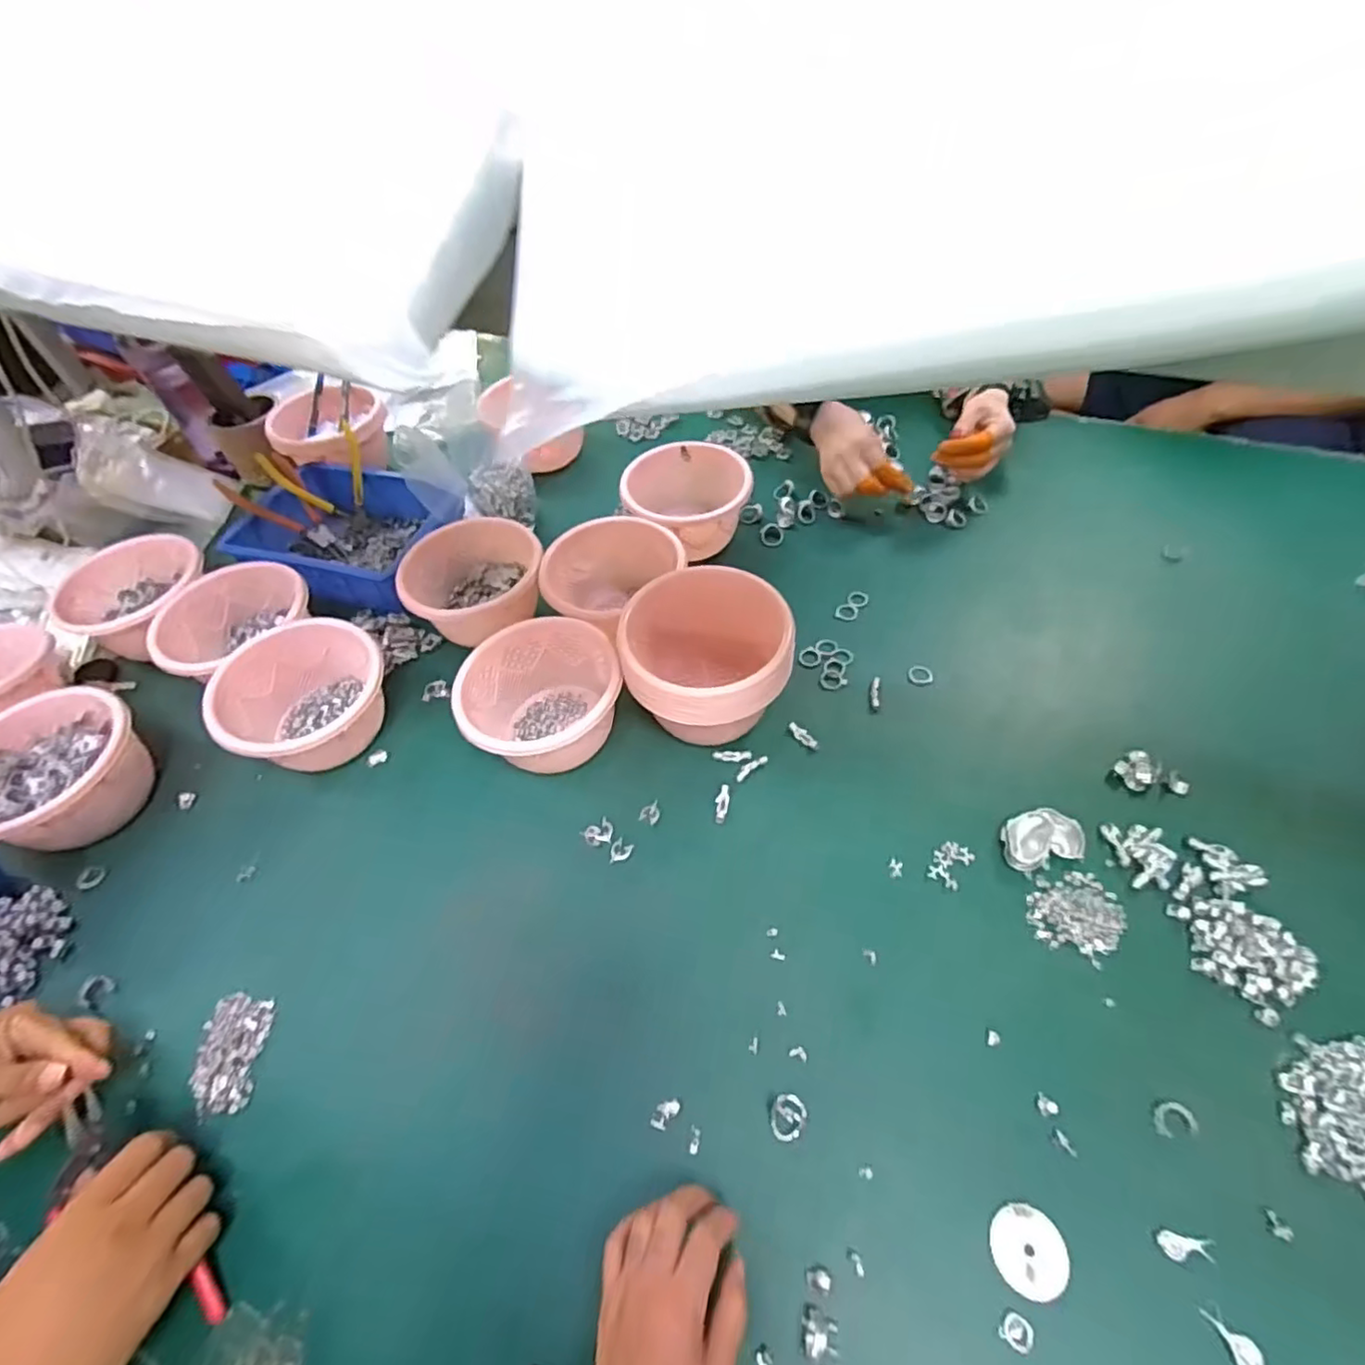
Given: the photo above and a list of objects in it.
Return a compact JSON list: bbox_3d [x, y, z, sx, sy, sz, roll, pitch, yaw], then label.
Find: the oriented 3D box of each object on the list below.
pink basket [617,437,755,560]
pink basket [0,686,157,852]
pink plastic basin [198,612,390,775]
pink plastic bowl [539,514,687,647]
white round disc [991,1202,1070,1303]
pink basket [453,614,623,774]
[{"bbox_3d":[0.007,-0.210,0.777,0.148,0.084,0.142,-11,52,-3],"label":"pink basket"},{"bbox_3d":[-0.566,0.089,0.597,0.142,0.085,0.144,7,53,11],"label":"pink basket"},{"bbox_3d":[-0.353,0.021,0.622,0.138,0.084,0.143,-3,52,3],"label":"pink plastic basin"},{"bbox_3d":[-0.082,-0.106,0.696,0.136,0.083,0.152,29,60,25],"label":"pink plastic bowl"},{"bbox_3d":[0.208,0.340,0.388,0.041,0.004,0.042,11,54,14],"label":"white round disc"},{"bbox_3d":[-0.130,0.017,0.619,0.149,0.083,0.141,-3,52,3],"label":"pink basket"}]

